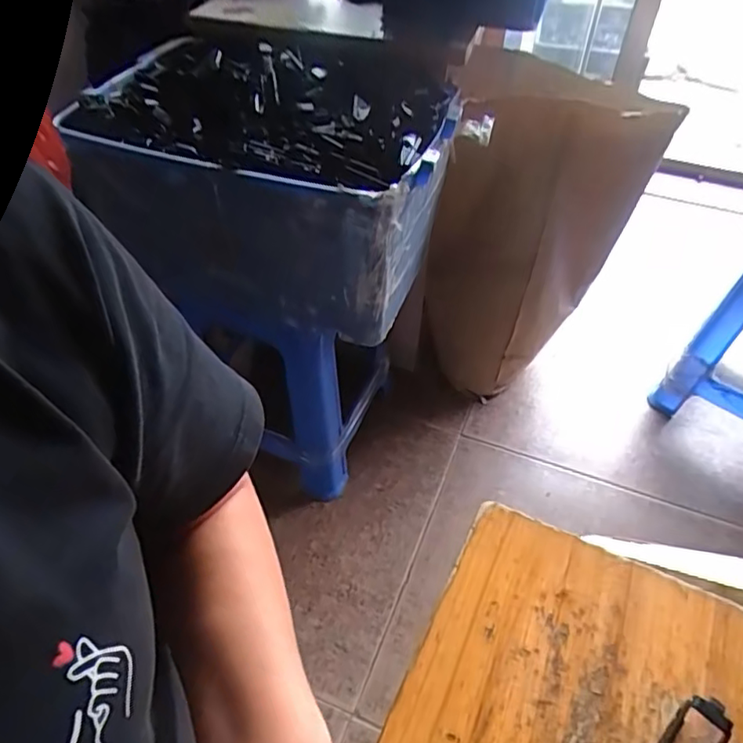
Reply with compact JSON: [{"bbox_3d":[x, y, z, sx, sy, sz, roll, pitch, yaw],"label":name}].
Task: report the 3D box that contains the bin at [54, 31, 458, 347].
[{"bbox_3d":[-0.141,-0.251,0.864,0.457,0.293,0.273,16,49,14],"label":"bin"}]

